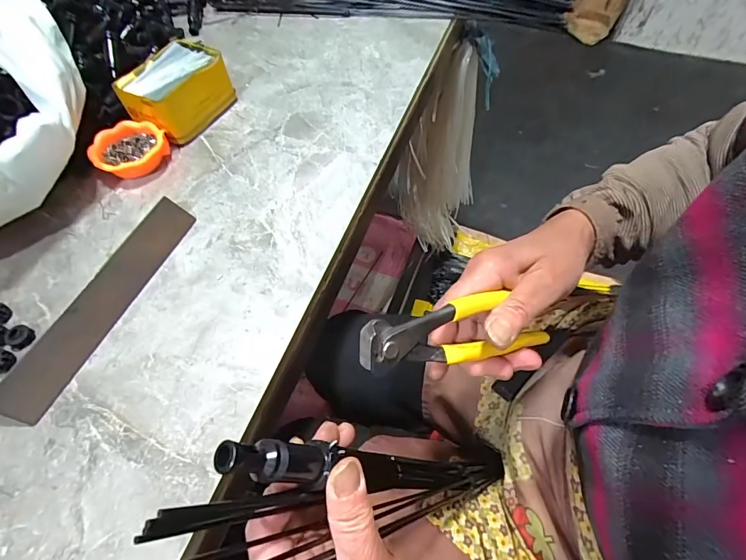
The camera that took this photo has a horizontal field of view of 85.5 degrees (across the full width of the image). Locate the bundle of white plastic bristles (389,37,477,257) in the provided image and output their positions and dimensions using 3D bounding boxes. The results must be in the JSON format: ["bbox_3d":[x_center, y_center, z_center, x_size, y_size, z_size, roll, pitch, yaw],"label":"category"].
[{"bbox_3d":[0.156,-0.278,0.962,0.201,0.531,0.083,-3,58,-1],"label":"bundle of white plastic bristles"}]

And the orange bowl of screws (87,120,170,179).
[{"bbox_3d":[-0.273,-0.145,0.455,0.076,0.027,0.077,-1,57,2],"label":"orange bowl of screws"}]

